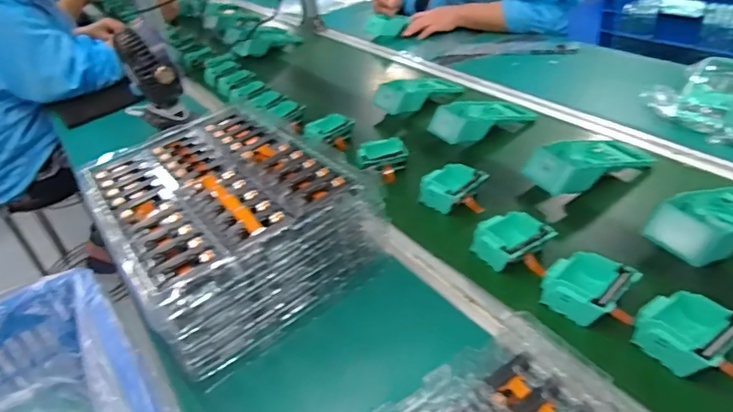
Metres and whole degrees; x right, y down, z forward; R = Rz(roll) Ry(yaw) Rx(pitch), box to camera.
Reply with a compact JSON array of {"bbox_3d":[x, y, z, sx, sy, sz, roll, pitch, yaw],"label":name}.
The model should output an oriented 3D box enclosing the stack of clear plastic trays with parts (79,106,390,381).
[{"bbox_3d":[-0.192,0.010,0.685,0.272,0.129,0.372,-29,40,-25],"label":"stack of clear plastic trays with parts"}]

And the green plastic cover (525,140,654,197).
[{"bbox_3d":[0.330,-0.067,0.764,0.201,0.064,0.100,-20,37,-14],"label":"green plastic cover"}]

